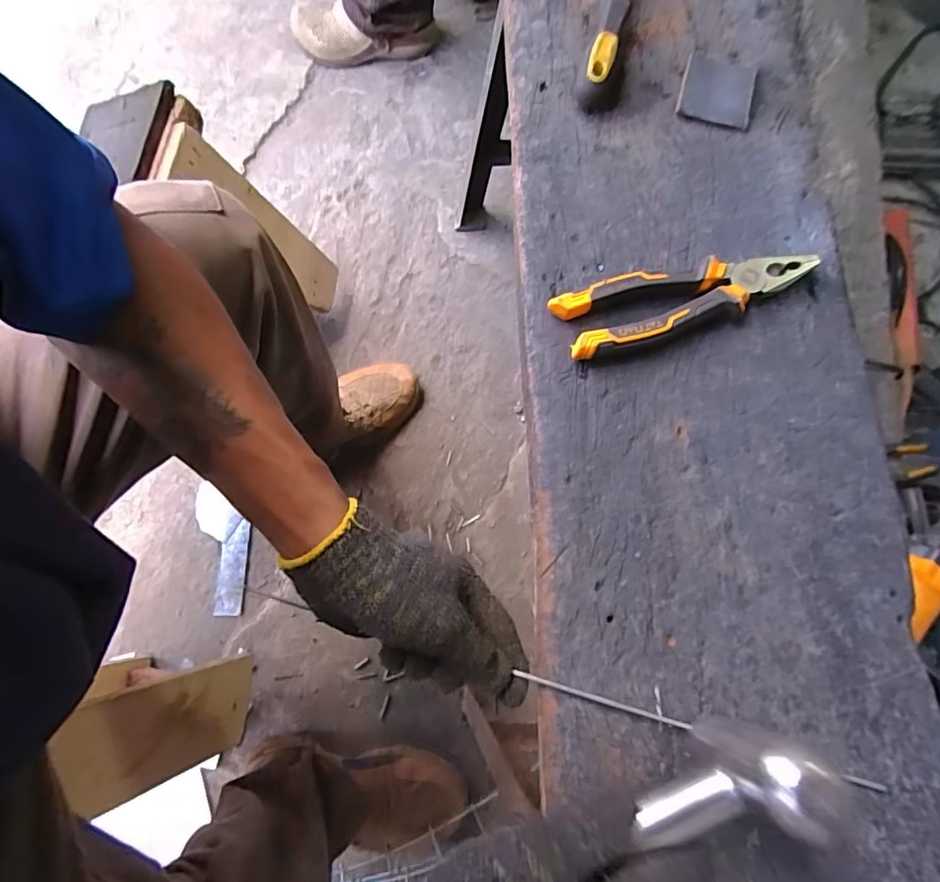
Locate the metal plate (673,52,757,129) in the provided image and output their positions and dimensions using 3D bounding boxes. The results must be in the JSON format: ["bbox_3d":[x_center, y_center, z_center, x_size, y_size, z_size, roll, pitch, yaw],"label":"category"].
[{"bbox_3d":[0.208,-0.297,0.434,0.058,0.009,0.069,15,74,11],"label":"metal plate"}]

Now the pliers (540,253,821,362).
[{"bbox_3d":[0.157,-0.104,0.381,0.188,0.022,0.049,-14,78,-3],"label":"pliers"}]

